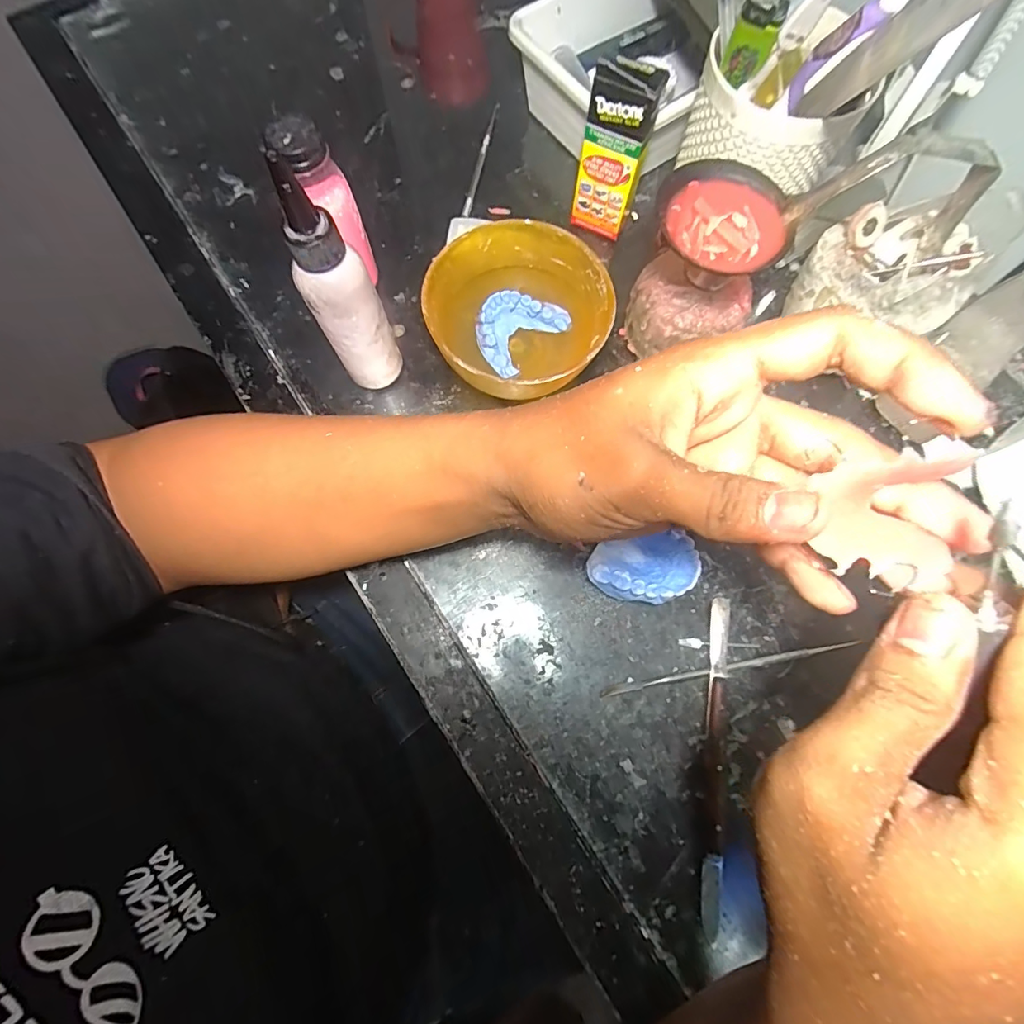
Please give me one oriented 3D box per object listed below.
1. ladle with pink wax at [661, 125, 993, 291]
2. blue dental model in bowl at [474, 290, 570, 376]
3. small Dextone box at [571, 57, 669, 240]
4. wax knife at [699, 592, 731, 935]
[{"bbox_3d":[0.150,-0.156,0.241,0.143,0.022,0.068,-6,74,16],"label":"ladle with pink wax"},{"bbox_3d":[0.003,-0.120,0.316,0.058,0.012,0.046,-41,79,-10],"label":"blue dental model in bowl"},{"bbox_3d":[0.066,-0.236,0.327,0.041,0.104,0.017,17,76,5],"label":"small Dextone box"},{"bbox_3d":[0.114,0.135,0.275,0.013,0.013,0.169,9,75,3],"label":"wax knife"}]

